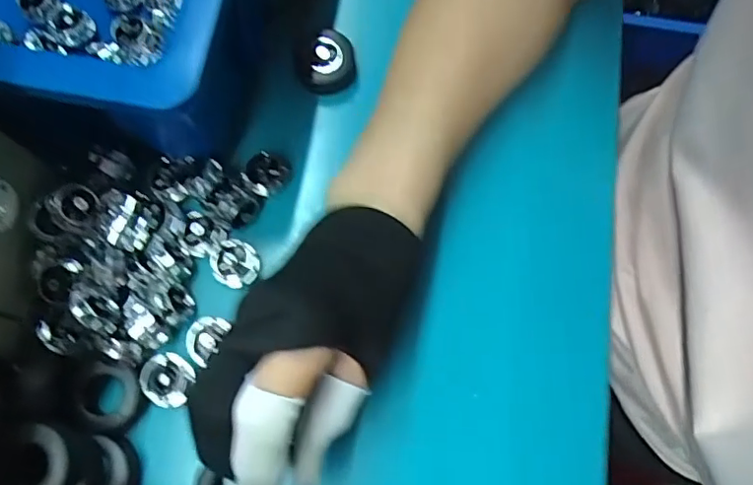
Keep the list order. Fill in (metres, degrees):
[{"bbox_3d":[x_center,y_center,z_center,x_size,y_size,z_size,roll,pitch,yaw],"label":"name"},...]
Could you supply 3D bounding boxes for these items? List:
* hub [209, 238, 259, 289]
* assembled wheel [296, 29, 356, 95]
[{"bbox_3d":[-0.078,0.012,0.312,0.025,0.007,0.025,1,71,-1],"label":"hub"},{"bbox_3d":[-0.031,-0.108,0.345,0.035,0.024,0.034,-2,71,-2],"label":"assembled wheel"}]

